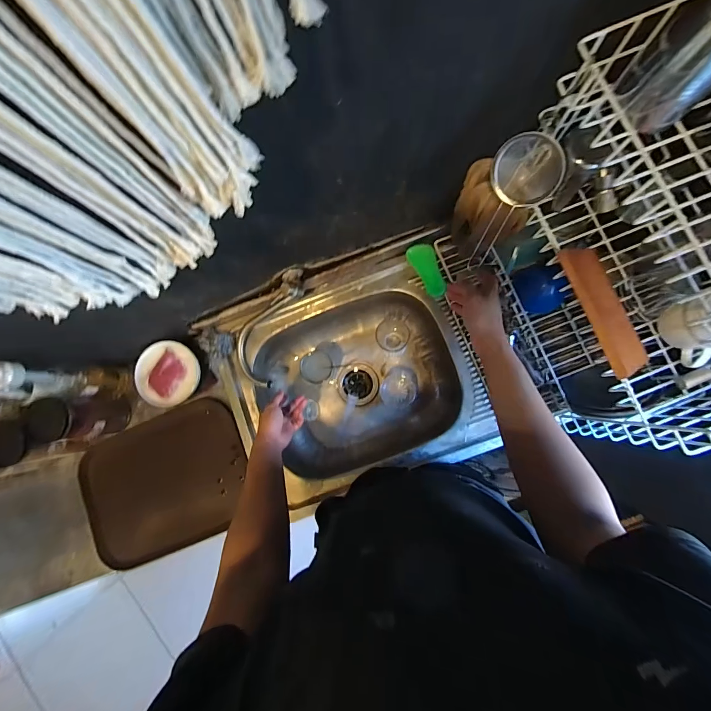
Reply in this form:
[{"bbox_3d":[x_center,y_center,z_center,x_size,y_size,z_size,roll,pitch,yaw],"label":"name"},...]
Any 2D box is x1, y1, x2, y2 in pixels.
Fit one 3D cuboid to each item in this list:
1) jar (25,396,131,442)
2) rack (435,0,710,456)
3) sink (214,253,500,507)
[{"bbox_3d":[-0.605,0.138,0.781,0.101,0.143,0.085,-9,83,4],"label":"jar"},{"bbox_3d":[0.420,-0.115,0.539,0.271,0.464,0.490,-28,82,2],"label":"rack"},{"bbox_3d":[-0.004,0.065,0.866,0.502,0.172,0.453,-20,82,3],"label":"sink"}]

